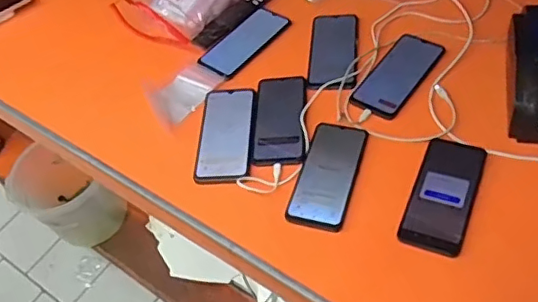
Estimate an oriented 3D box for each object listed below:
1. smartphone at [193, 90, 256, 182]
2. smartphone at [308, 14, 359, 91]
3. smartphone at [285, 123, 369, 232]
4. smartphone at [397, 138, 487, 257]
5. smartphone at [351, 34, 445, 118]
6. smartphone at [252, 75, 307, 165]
[{"bbox_3d":[-0.061,-0.027,0.824,0.078,0.005,0.175,-4,52,9],"label":"smartphone"},{"bbox_3d":[0.102,-0.158,0.898,0.075,0.015,0.167,3,51,5],"label":"smartphone"},{"bbox_3d":[0.079,0.030,0.761,0.074,0.013,0.165,9,55,18],"label":"smartphone"},{"bbox_3d":[0.219,0.049,0.711,0.074,0.009,0.166,14,56,21],"label":"smartphone"},{"bbox_3d":[0.192,-0.115,0.851,0.073,0.007,0.162,28,64,27],"label":"smartphone"},{"bbox_3d":[0.016,-0.049,0.832,0.074,0.011,0.164,-3,52,9],"label":"smartphone"}]

